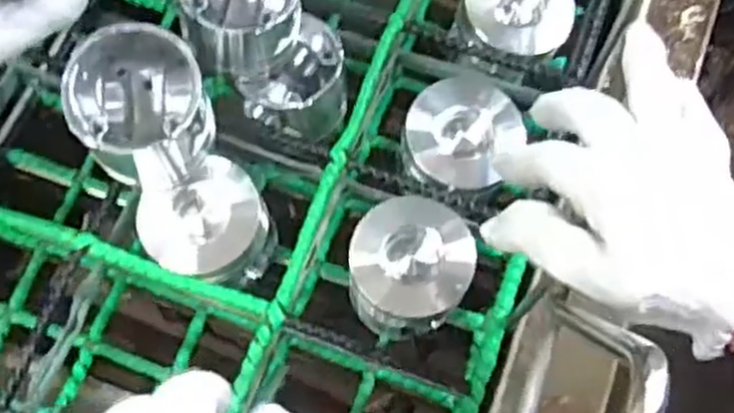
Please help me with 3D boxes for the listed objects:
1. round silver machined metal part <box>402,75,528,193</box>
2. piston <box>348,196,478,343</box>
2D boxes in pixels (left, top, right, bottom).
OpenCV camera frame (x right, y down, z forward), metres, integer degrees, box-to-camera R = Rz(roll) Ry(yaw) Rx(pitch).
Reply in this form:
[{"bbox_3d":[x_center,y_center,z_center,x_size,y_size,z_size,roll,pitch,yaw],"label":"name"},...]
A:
[{"bbox_3d":[0.076,-0.062,0.608,0.095,0.046,0.087,0,70,0],"label":"round silver machined metal part"},{"bbox_3d":[0.035,0.049,0.588,0.093,0.076,0.092,-2,70,-1],"label":"piston"}]

